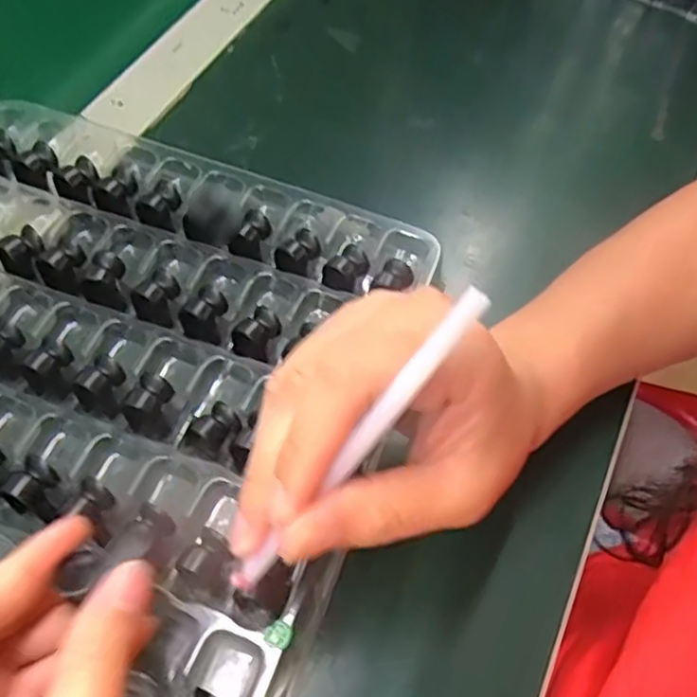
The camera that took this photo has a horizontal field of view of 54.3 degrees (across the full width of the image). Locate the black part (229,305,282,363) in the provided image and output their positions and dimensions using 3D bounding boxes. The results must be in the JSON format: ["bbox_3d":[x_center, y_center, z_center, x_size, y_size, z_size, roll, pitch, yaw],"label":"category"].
[{"bbox_3d":[-0.042,-0.007,0.301,0.020,0.011,0.022,21,61,10],"label":"black part"}]

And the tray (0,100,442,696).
[{"bbox_3d":[-0.117,0.007,0.294,0.243,0.023,0.251,19,63,6],"label":"tray"}]

